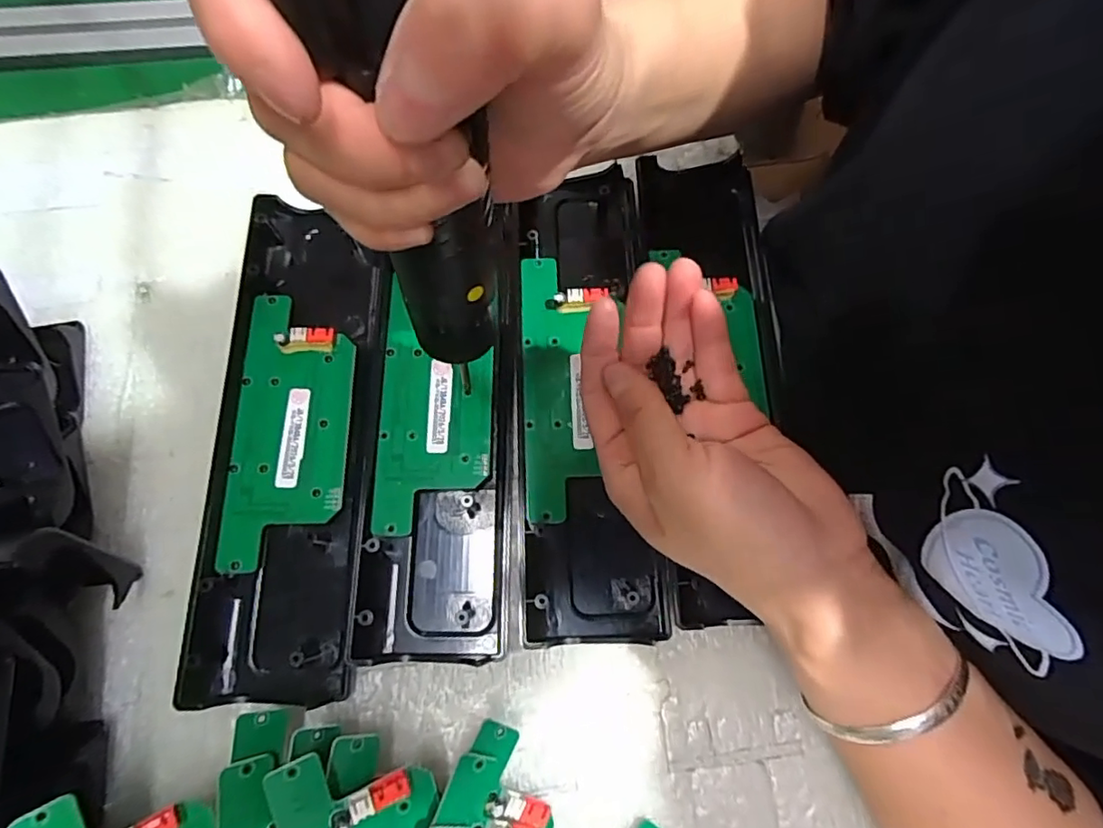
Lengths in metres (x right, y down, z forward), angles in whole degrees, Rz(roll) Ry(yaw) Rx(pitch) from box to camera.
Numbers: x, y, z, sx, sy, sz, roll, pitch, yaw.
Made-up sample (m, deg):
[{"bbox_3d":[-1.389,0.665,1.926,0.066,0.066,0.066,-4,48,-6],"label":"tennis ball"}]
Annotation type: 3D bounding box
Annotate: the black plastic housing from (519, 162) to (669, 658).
[{"bbox_3d":[0.017,-0.018,0.287,0.066,0.018,0.248,-1,74,-2],"label":"black plastic housing"}]

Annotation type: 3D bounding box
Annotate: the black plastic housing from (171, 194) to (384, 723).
[{"bbox_3d":[-0.127,0.007,0.274,0.075,0.022,0.242,0,74,-2],"label":"black plastic housing"}]

